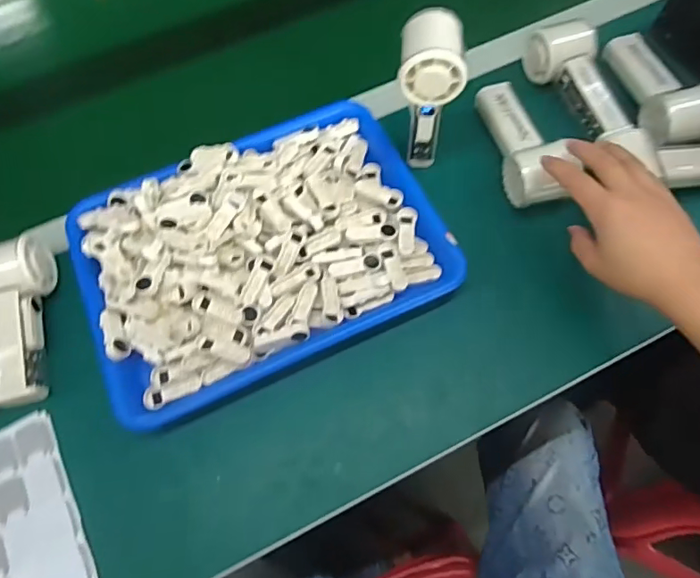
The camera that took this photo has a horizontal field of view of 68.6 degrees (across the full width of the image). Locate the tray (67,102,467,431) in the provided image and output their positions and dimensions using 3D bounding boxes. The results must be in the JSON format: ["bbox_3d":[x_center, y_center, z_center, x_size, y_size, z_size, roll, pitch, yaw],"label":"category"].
[{"bbox_3d":[-0.088,-0.043,0.499,0.335,0.055,0.246,-23,66,-9],"label":"tray"}]

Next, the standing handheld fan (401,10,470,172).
[{"bbox_3d":[0.074,-0.179,0.495,0.057,0.150,0.056,5,64,4],"label":"standing handheld fan"}]

